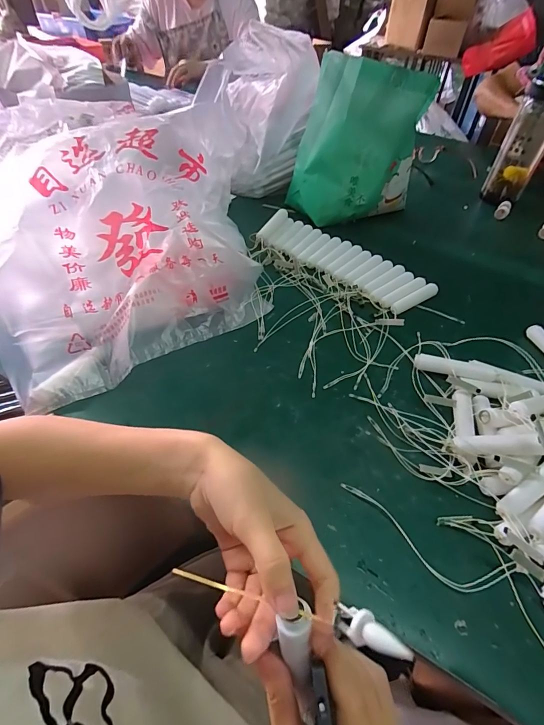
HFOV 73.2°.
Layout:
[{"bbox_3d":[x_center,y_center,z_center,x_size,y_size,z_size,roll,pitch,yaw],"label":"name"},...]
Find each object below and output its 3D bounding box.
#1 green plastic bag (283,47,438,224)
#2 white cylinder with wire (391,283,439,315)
[{"bbox_3d":[0.139,-0.372,0.628,0.207,0.238,0.122,18,51,12],"label":"green plastic bag"},{"bbox_3d":[0.209,-0.094,0.534,0.087,0.015,0.015,-25,55,-23],"label":"white cylinder with wire"}]

